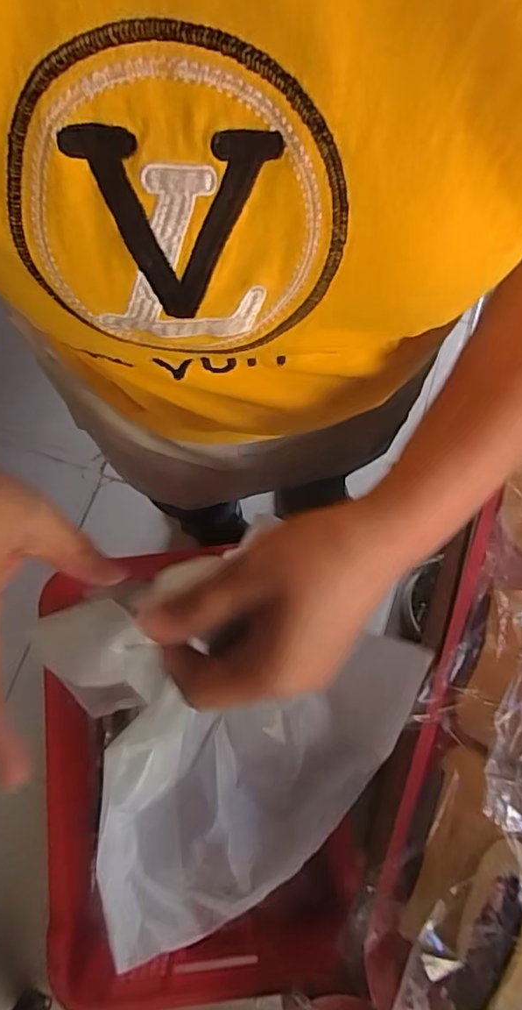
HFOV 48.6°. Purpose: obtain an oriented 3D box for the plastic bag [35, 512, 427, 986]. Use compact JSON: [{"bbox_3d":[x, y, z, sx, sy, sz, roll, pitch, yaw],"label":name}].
[{"bbox_3d":[-0.009,0.129,0.366,0.218,0.086,0.196,-23,77,-8],"label":"plastic bag"}]

